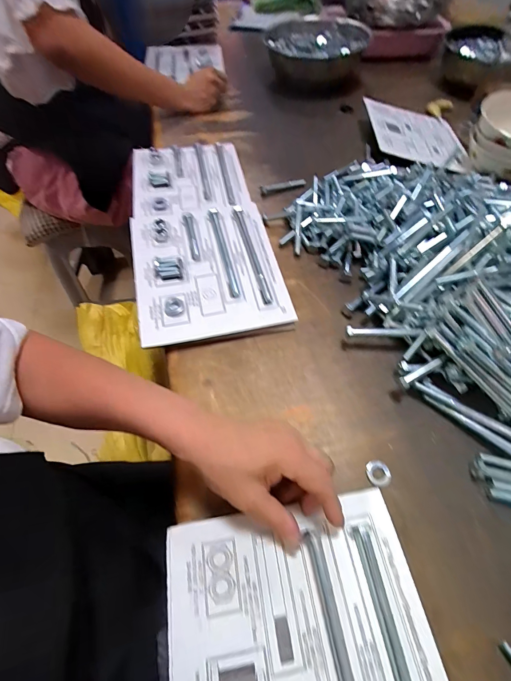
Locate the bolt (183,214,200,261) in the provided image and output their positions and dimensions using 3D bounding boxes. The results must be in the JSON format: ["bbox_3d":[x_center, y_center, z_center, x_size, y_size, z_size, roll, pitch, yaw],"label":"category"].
[{"bbox_3d":[-0.092,-0.149,0.470,0.013,0.014,0.085,-10,58,-7],"label":"bolt"}]

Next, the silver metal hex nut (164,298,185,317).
[{"bbox_3d":[-0.101,-0.042,0.410,0.024,0.008,0.022,-14,58,-9],"label":"silver metal hex nut"}]

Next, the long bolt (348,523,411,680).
[{"bbox_3d":[0.102,0.225,0.234,0.014,0.011,0.164,-7,57,-6],"label":"long bolt"}]

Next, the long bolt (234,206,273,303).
[{"bbox_3d":[-0.005,-0.126,0.455,0.013,0.013,0.174,-12,58,-9],"label":"long bolt"}]

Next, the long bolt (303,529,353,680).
[{"bbox_3d":[0.061,0.224,0.236,0.012,0.014,0.151,-8,56,-6],"label":"long bolt"}]

